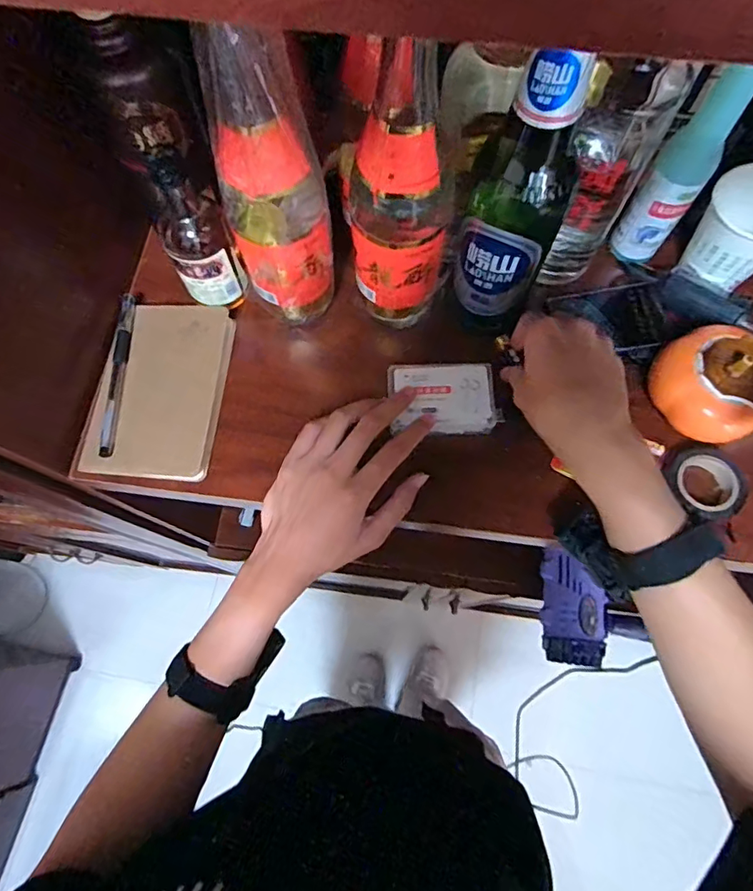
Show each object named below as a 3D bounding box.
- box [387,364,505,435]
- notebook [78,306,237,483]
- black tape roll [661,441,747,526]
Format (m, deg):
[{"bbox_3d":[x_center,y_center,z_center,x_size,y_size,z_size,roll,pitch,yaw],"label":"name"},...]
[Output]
[{"bbox_3d":[0.056,-0.038,0.421,0.089,0.022,0.056,-5,71,-1],"label":"box"},{"bbox_3d":[-0.181,-0.049,0.436,0.100,0.019,0.153,7,71,3],"label":"notebook"},{"bbox_3d":[0.257,0.027,0.405,0.049,0.020,0.062,-22,72,-6],"label":"black tape roll"}]

